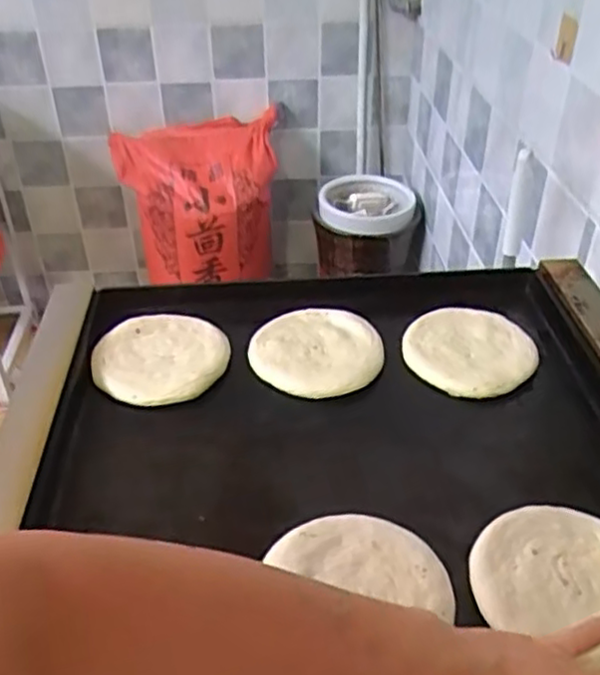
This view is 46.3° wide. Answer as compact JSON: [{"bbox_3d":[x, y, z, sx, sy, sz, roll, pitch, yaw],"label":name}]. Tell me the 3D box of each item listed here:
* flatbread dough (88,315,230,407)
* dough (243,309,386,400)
[{"bbox_3d":[-0.135,0.016,0.688,0.124,0.014,0.126,1,40,-1],"label":"flatbread dough"},{"bbox_3d":[0.020,0.011,0.697,0.123,0.017,0.121,0,37,0],"label":"dough"}]

